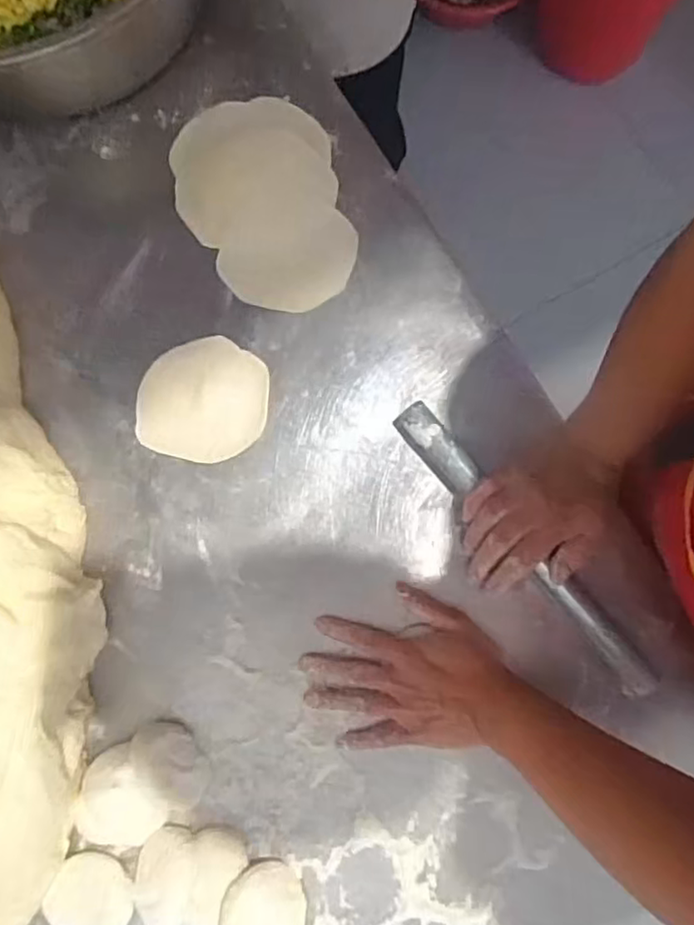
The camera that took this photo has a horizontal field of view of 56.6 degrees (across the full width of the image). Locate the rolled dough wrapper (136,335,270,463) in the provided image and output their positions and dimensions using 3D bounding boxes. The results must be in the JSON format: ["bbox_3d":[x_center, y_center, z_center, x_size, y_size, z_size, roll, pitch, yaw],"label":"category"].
[{"bbox_3d":[-0.128,-0.057,0.575,0.113,0.005,0.108,3,79,2],"label":"rolled dough wrapper"}]

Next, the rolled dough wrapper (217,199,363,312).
[{"bbox_3d":[-0.055,-0.195,0.596,0.120,0.005,0.105,12,85,1],"label":"rolled dough wrapper"}]

